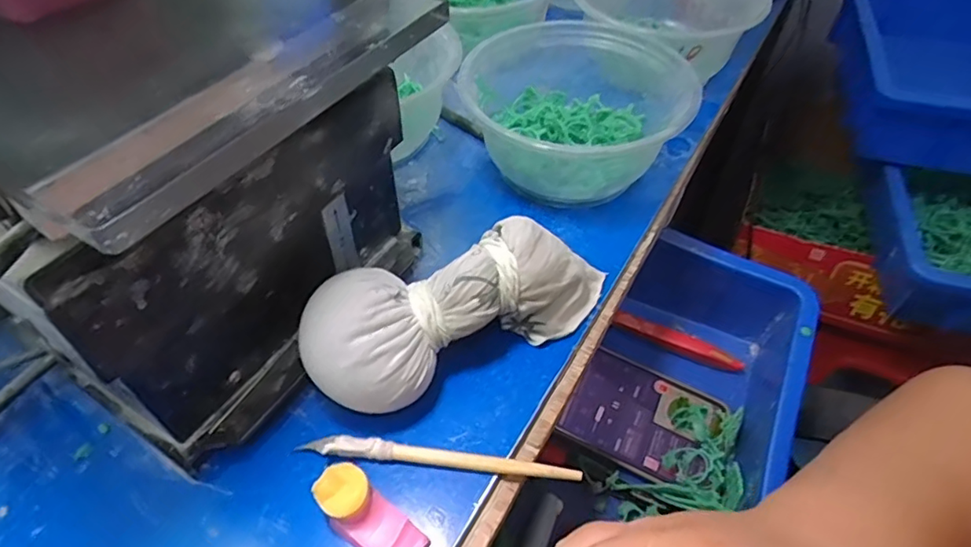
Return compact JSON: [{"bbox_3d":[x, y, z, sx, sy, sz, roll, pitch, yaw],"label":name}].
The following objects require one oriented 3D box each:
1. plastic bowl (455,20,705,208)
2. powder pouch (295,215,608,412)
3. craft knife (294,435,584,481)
[{"bbox_3d":[0.056,-0.095,0.359,0.131,0.063,0.120,21,52,17],"label":"plastic bowl"},{"bbox_3d":[-0.007,0.012,0.272,0.152,0.053,0.056,-25,54,-21],"label":"powder pouch"},{"bbox_3d":[-0.019,0.078,0.245,0.117,0.009,0.009,4,49,3],"label":"craft knife"}]

